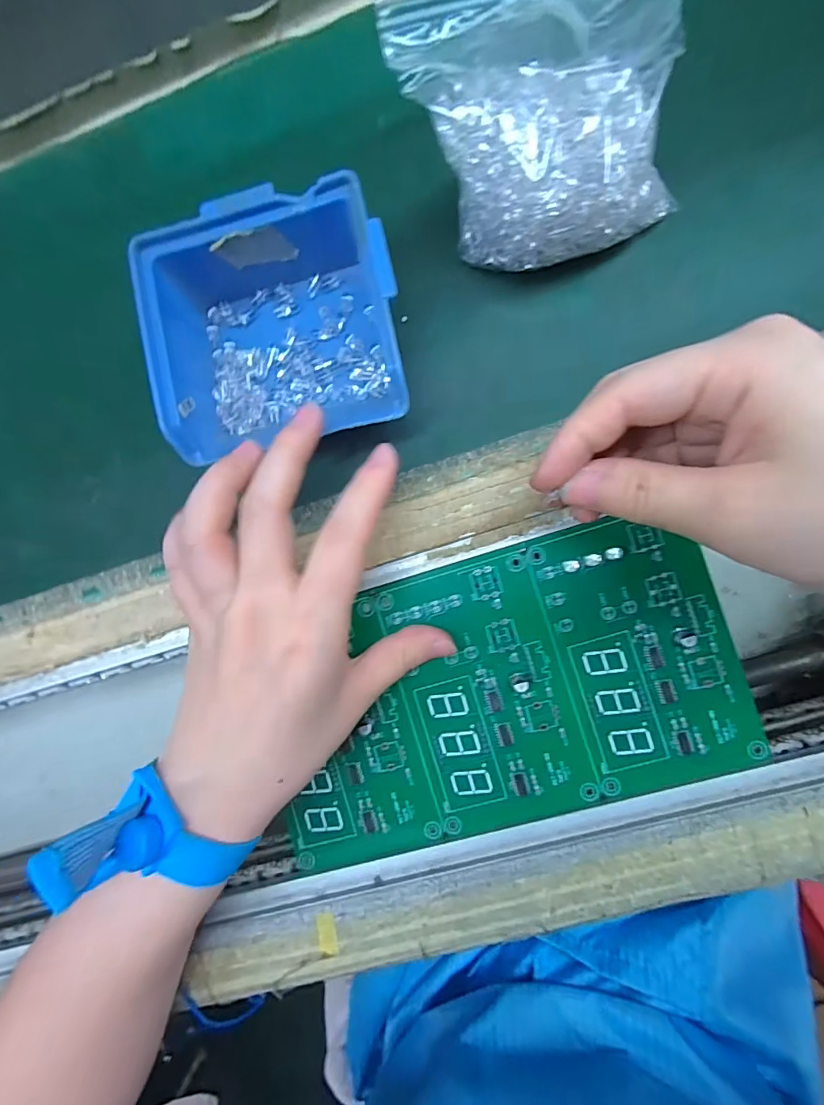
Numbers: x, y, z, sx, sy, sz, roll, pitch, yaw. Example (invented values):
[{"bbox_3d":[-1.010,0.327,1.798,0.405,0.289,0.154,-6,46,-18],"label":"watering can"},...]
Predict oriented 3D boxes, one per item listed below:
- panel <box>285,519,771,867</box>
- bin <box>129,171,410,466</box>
[{"bbox_3d":[0.039,0.067,0.232,0.220,0.006,0.124,-17,89,7],"label":"panel"},{"bbox_3d":[-0.057,-0.097,0.212,0.107,0.049,0.095,-12,88,6],"label":"bin"}]

